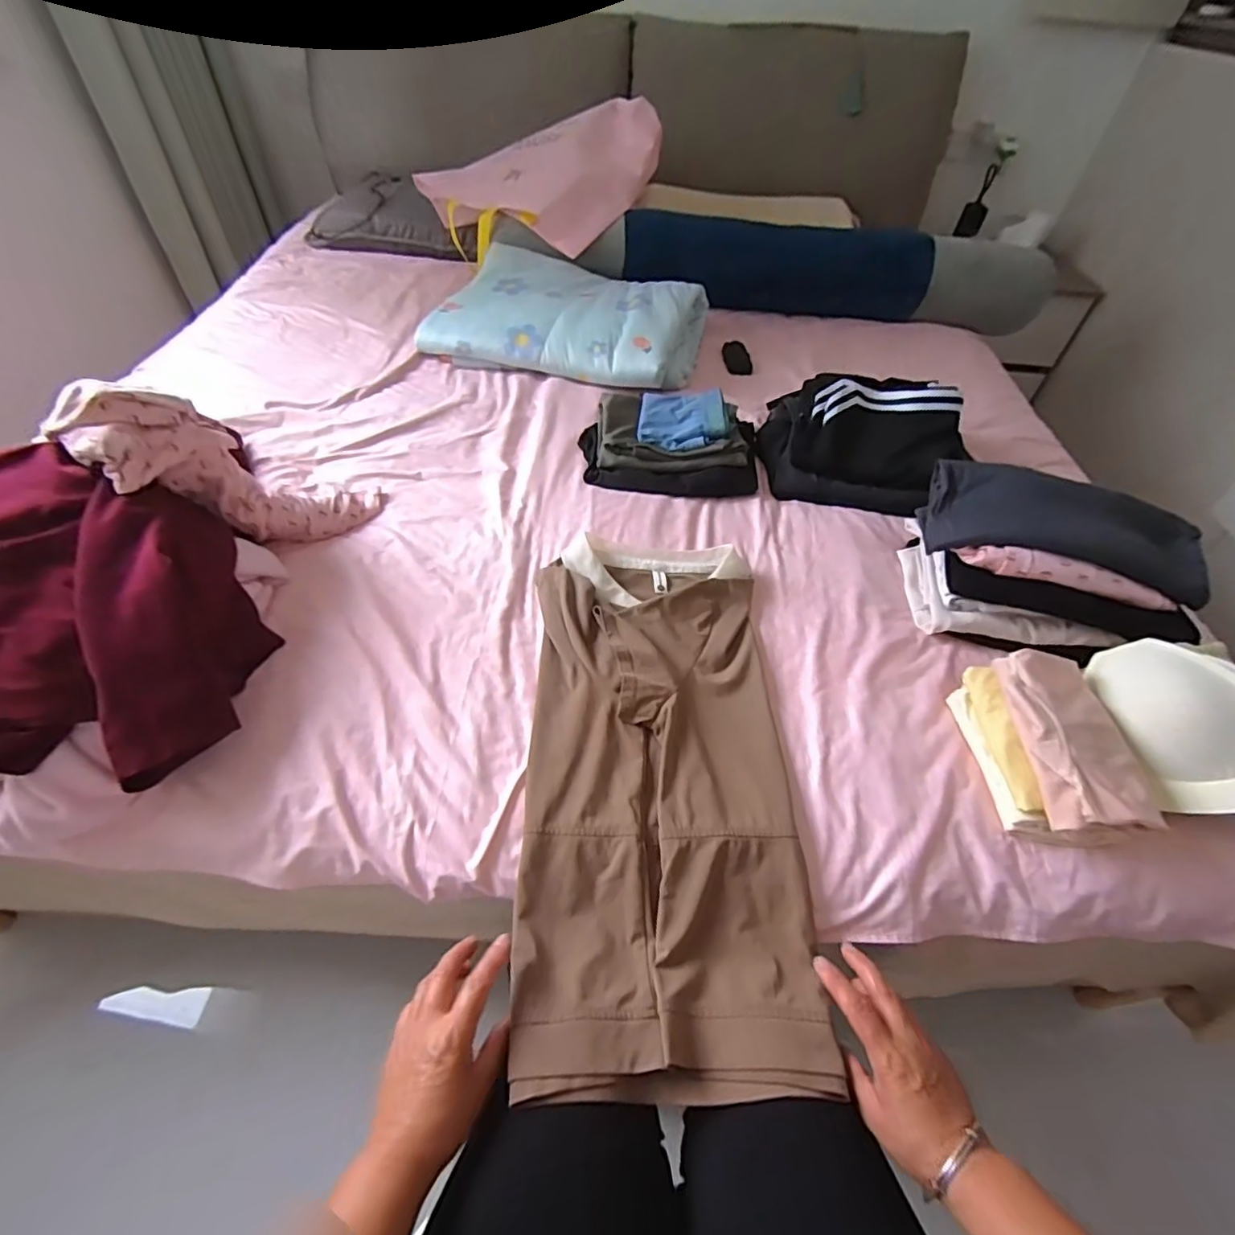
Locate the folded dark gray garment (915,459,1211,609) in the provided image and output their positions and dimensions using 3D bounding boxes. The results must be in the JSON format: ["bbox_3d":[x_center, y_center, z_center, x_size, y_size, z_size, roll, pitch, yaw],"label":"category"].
[{"bbox_3d":[0.562,-0.112,0.736,0.316,0.061,0.138,10,50,5],"label":"folded dark gray garment"}]

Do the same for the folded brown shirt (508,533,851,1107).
[{"bbox_3d":[0.044,0.140,0.628,0.266,0.040,0.577,2,52,-2],"label":"folded brown shirt"}]

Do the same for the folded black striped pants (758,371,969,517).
[{"bbox_3d":[0.401,-0.300,0.959,0.322,0.120,0.251,19,52,12],"label":"folded black striped pants"}]

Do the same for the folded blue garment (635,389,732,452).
[{"bbox_3d":[0.110,-0.329,0.961,0.145,0.032,0.135,6,50,1],"label":"folded blue garment"}]

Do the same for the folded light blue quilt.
[{"bbox_3d":[-0.096,-0.626,1.205,0.527,0.092,0.342,13,51,7],"label":"folded light blue quilt"}]

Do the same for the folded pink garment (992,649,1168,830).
[{"bbox_3d":[0.482,0.123,0.612,0.108,0.036,0.191,5,50,0],"label":"folded pink garment"}]

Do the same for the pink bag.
[{"bbox_3d":[-0.196,-1.047,1.400,0.521,0.129,0.426,16,70,21],"label":"pink bag"}]

